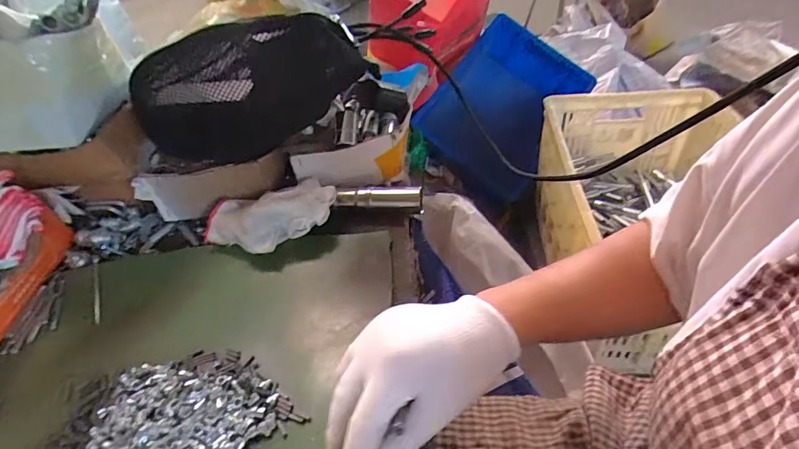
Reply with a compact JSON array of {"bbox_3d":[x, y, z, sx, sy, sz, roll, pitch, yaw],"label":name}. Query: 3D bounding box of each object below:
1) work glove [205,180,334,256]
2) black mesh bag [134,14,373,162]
[{"bbox_3d":[-0.130,-0.006,0.437,0.135,0.047,0.075,-15,42,-8],"label":"work glove"},{"bbox_3d":[-0.157,-0.141,0.467,0.253,0.124,0.079,-14,41,-8],"label":"black mesh bag"}]

